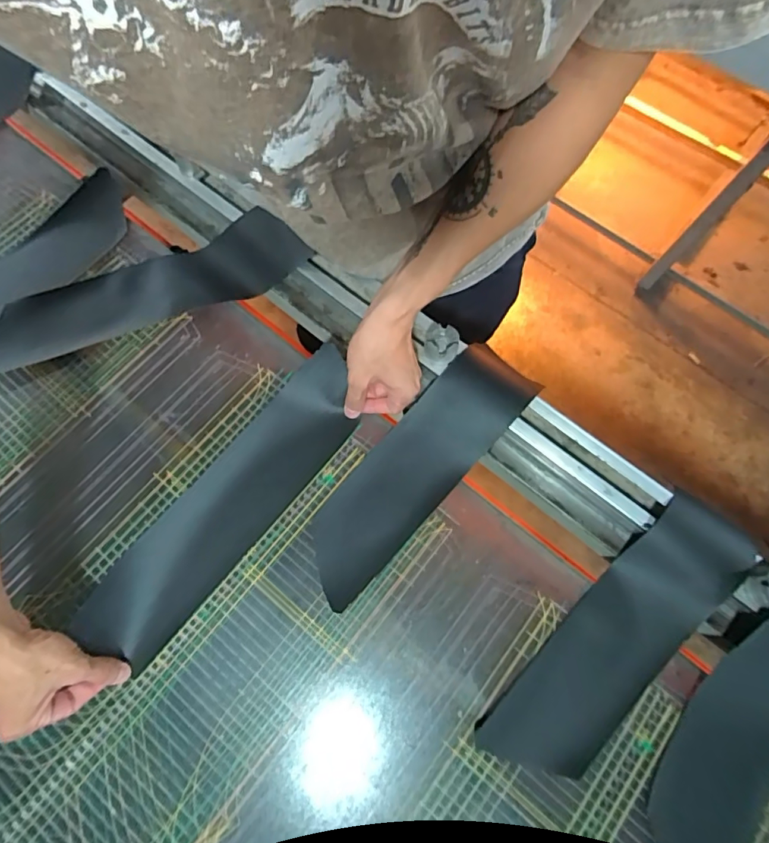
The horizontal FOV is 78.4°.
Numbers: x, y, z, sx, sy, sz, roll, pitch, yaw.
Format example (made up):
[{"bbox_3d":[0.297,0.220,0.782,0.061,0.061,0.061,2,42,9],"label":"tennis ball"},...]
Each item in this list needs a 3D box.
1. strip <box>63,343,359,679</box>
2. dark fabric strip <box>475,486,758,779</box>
[{"bbox_3d":[-0.160,0.081,0.494,0.096,0.039,0.364,37,77,12],"label":"strip"},{"bbox_3d":[0.227,0.206,0.450,0.094,0.025,0.306,43,79,13],"label":"dark fabric strip"}]

